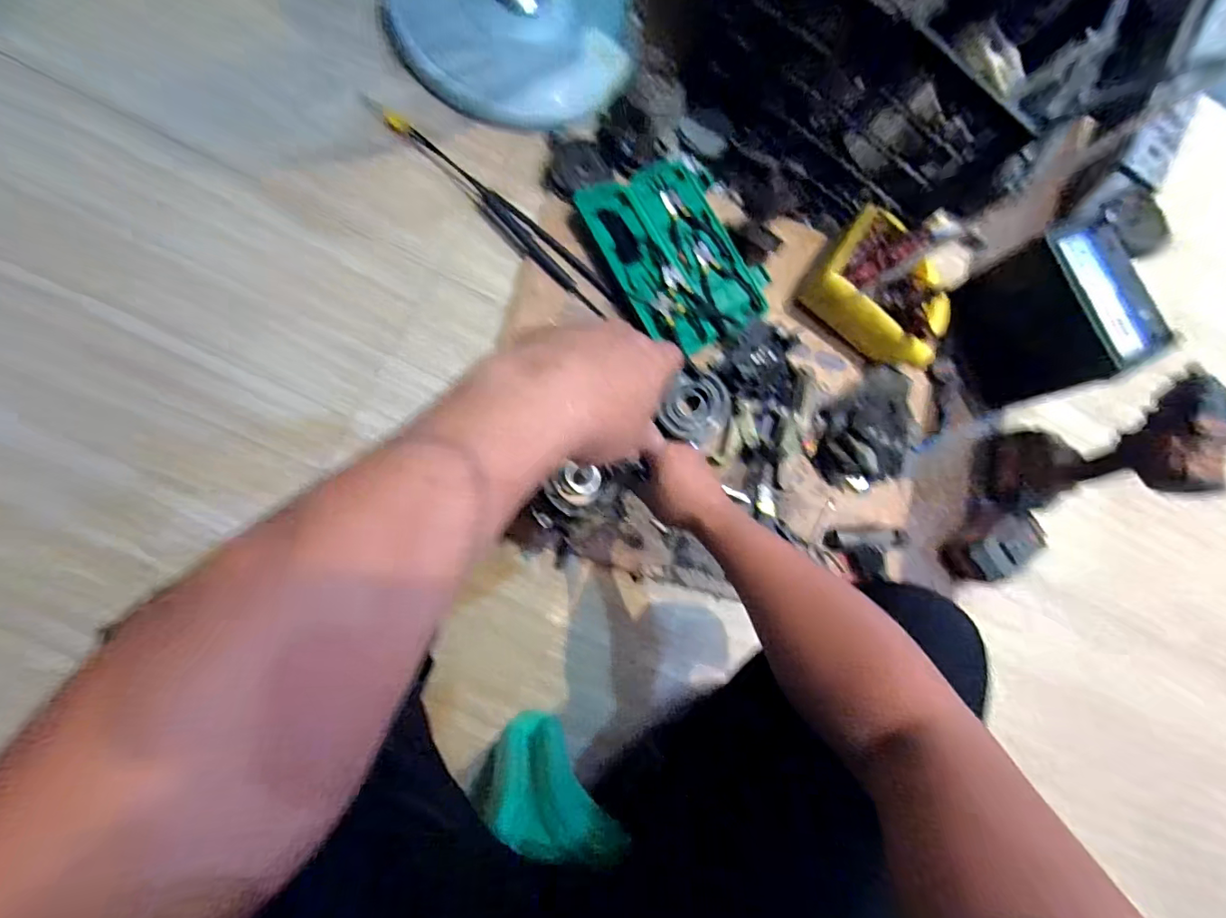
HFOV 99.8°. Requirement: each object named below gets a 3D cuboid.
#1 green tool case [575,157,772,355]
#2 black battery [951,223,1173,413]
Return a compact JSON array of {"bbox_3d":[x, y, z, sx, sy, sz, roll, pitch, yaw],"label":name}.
[{"bbox_3d":[0.101,-0.317,0.785,0.222,0.035,0.295,-28,86,-8],"label":"green tool case"},{"bbox_3d":[0.686,-0.216,0.831,0.100,0.224,0.223,-16,85,-13],"label":"black battery"}]

